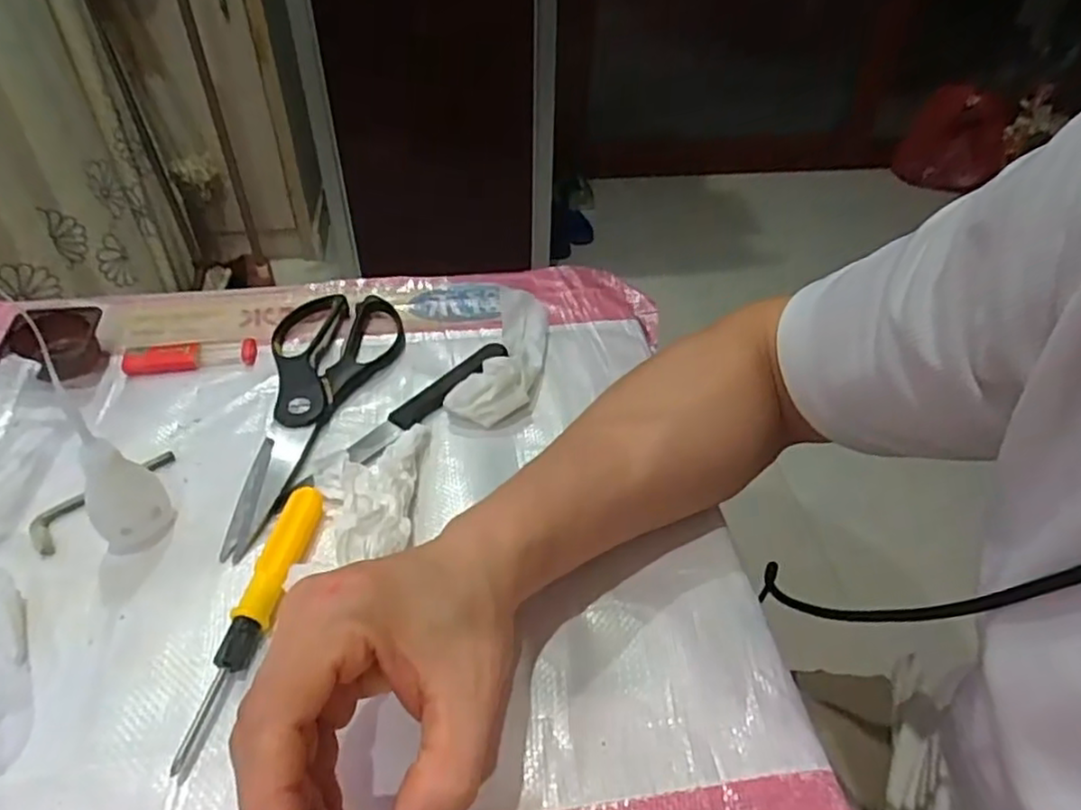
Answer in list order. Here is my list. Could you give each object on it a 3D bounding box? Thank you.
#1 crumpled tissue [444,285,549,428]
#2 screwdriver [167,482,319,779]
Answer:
[{"bbox_3d":[-0.020,-0.038,0.466,0.046,0.026,0.136,11,43,9],"label":"crumpled tissue"},{"bbox_3d":[-0.133,0.097,0.330,0.019,0.015,0.141,6,43,3],"label":"screwdriver"}]

